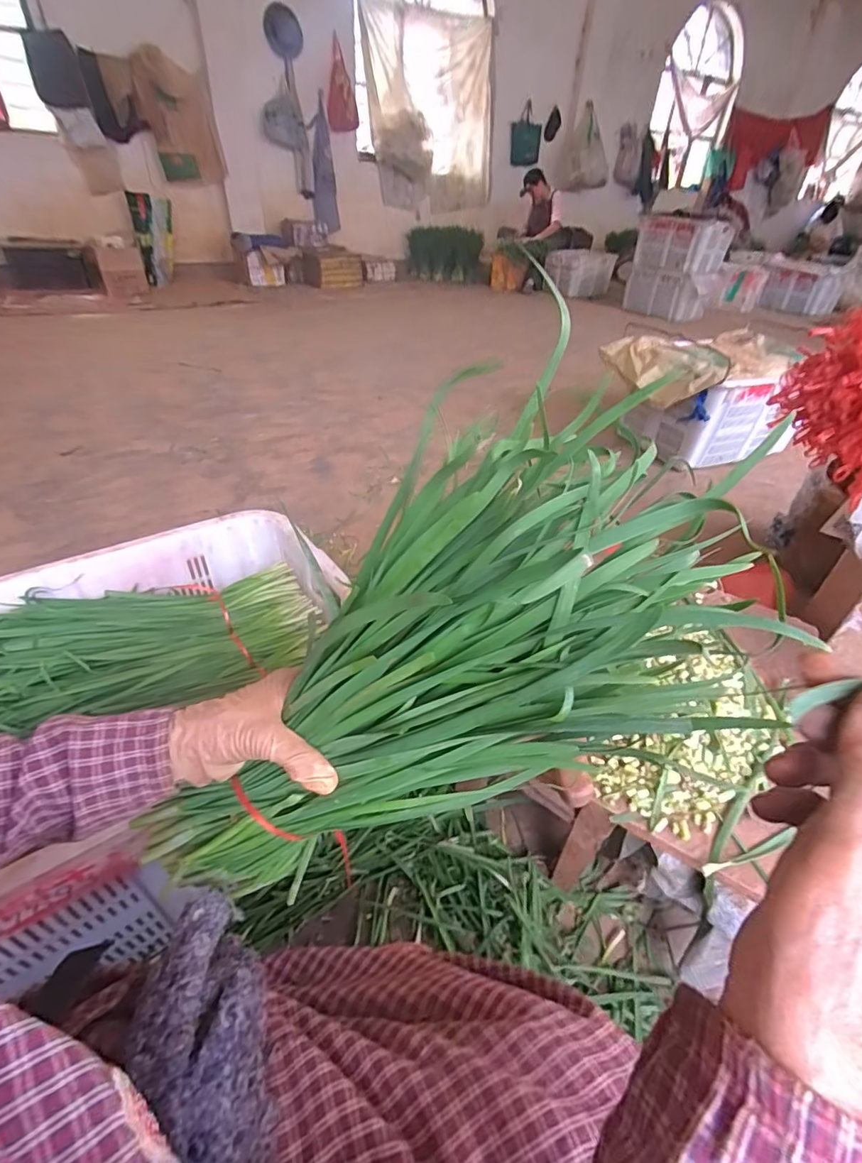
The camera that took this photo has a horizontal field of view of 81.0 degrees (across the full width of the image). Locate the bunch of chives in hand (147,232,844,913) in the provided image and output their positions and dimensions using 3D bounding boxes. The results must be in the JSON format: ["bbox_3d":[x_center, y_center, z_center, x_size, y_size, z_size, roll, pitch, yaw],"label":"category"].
[{"bbox_3d":[-0.022,0.081,0.331,0.158,0.446,0.177,33,22,-37],"label":"bunch of chives in hand"}]

